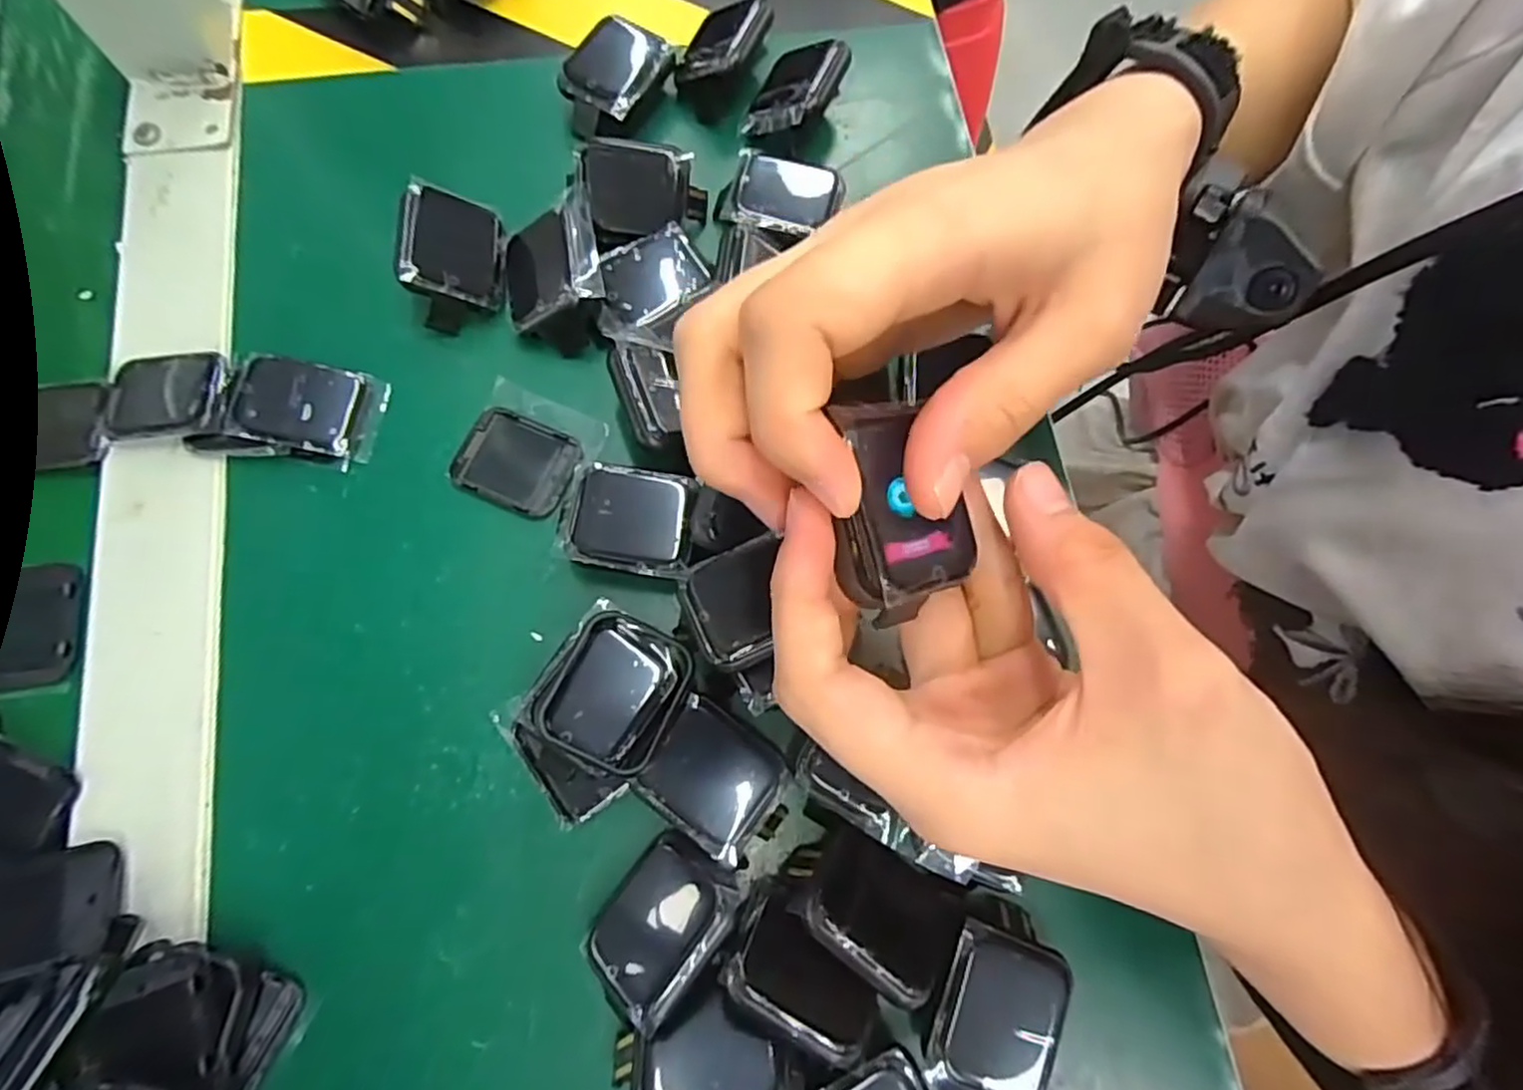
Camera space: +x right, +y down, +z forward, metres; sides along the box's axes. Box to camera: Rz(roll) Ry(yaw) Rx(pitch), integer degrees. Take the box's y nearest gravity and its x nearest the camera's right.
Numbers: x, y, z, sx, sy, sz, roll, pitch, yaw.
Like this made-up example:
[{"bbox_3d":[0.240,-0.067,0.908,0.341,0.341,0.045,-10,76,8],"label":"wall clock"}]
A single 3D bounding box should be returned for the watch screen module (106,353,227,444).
[{"bbox_3d":[-0.208,-0.053,0.245,0.043,0.005,0.032,-6,75,-5],"label":"watch screen module"}]

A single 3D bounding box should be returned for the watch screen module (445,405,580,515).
[{"bbox_3d":[-0.087,-0.030,0.251,0.042,0.004,0.033,21,74,3],"label":"watch screen module"}]

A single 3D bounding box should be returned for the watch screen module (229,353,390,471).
[{"bbox_3d":[-0.158,-0.049,0.246,0.046,0.004,0.033,10,69,-19],"label":"watch screen module"}]

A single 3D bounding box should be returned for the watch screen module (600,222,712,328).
[{"bbox_3d":[-0.040,-0.099,0.257,0.038,0.006,0.032,-30,78,-13],"label":"watch screen module"}]

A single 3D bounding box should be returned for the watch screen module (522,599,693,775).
[{"bbox_3d":[-0.045,0.042,0.212,0.040,0.010,0.045,26,62,3],"label":"watch screen module"}]

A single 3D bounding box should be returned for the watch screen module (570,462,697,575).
[{"bbox_3d":[-0.044,-0.009,0.233,0.038,0.004,0.035,10,72,-4],"label":"watch screen module"}]

